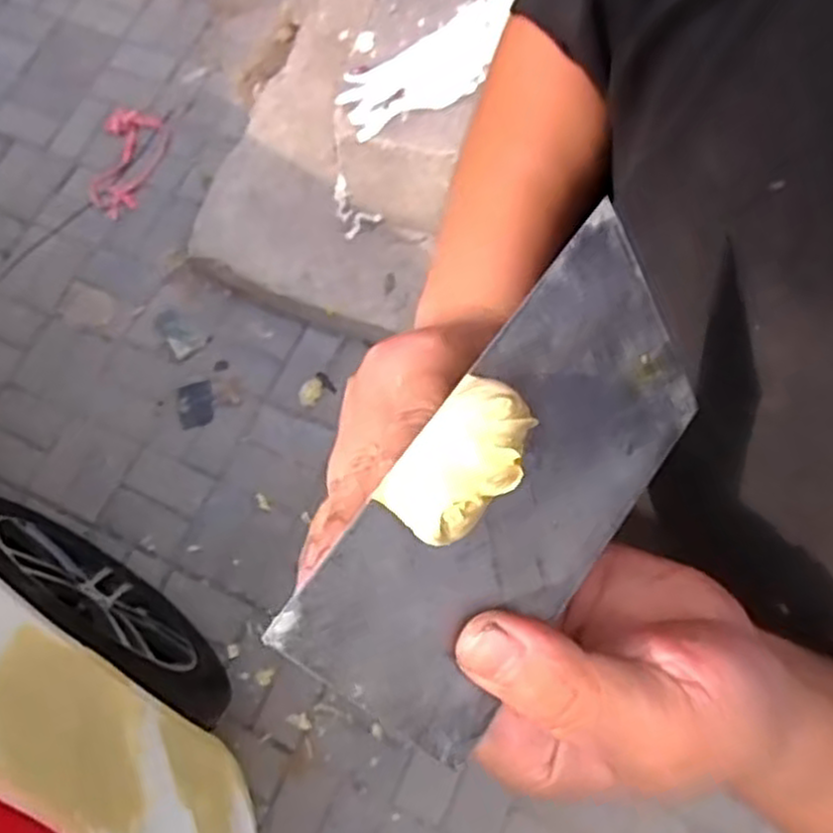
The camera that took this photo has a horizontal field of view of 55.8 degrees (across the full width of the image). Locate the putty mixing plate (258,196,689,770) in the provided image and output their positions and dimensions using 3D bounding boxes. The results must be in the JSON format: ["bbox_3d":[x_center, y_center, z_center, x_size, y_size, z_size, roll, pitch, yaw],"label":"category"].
[{"bbox_3d":[0.029,0.020,0.210,0.072,0.005,0.135,45,75,-26],"label":"putty mixing plate"}]

